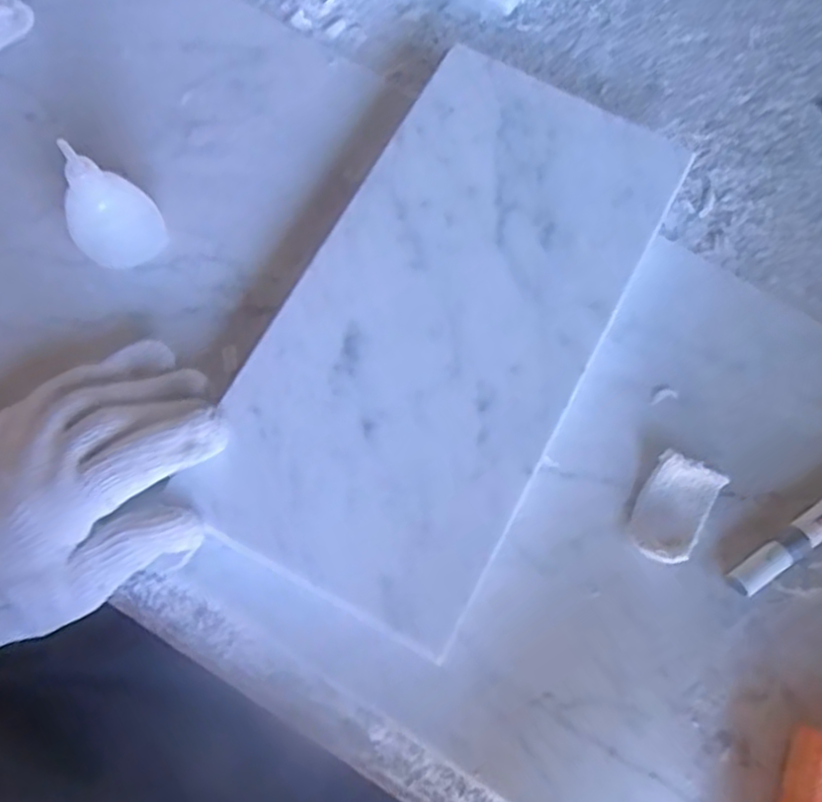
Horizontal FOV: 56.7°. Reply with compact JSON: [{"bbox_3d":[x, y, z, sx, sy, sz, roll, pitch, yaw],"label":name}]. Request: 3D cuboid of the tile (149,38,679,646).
[{"bbox_3d":[0.018,-0.045,0.391,0.148,0.007,0.299,28,74,6],"label":"tile"}]

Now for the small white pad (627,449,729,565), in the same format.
[{"bbox_3d":[0.133,0.054,0.386,0.034,0.007,0.054,31,74,7],"label":"small white pad"}]

